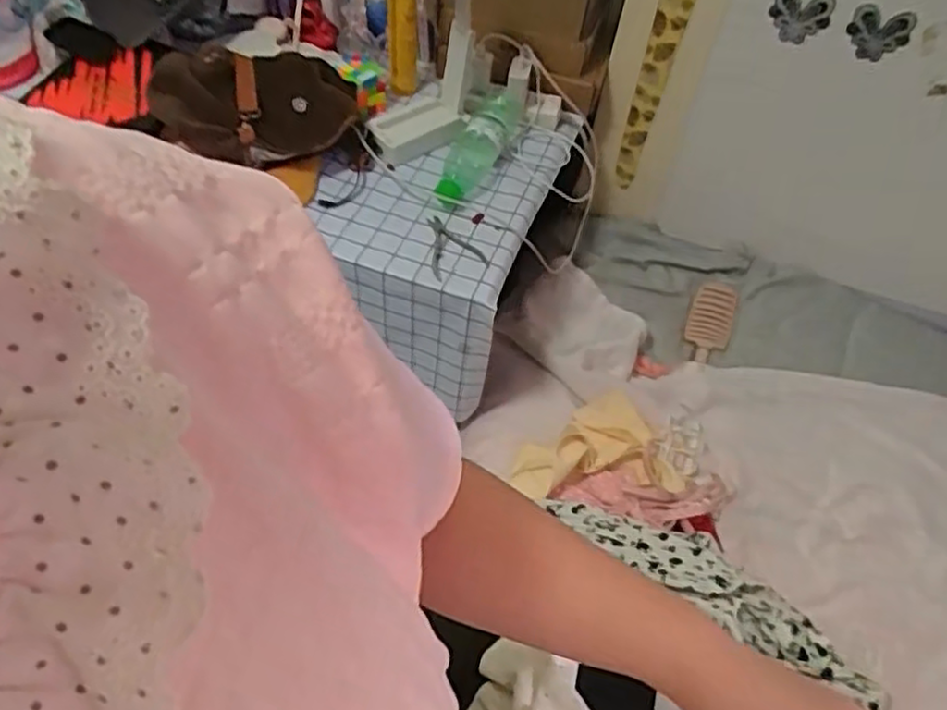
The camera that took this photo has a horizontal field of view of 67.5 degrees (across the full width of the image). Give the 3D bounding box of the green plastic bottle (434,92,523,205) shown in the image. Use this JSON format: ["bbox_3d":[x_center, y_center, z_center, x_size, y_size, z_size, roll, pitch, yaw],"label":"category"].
[{"bbox_3d":[0.005,-0.292,0.991,0.068,0.055,0.227,18,54,9],"label":"green plastic bottle"}]

